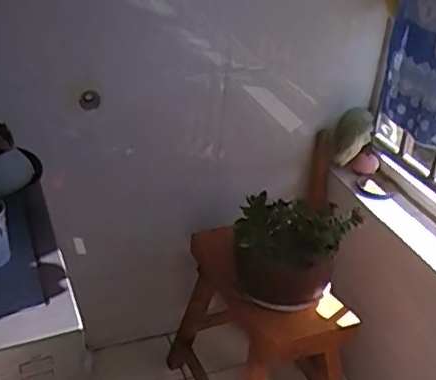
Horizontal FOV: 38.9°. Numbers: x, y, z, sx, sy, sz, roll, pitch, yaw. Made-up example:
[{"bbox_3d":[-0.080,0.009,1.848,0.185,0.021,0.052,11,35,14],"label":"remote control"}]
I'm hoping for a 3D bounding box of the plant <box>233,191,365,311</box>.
[{"bbox_3d":[0.176,0.167,1.485,0.266,0.277,0.215,13,32,14],"label":"plant"}]

